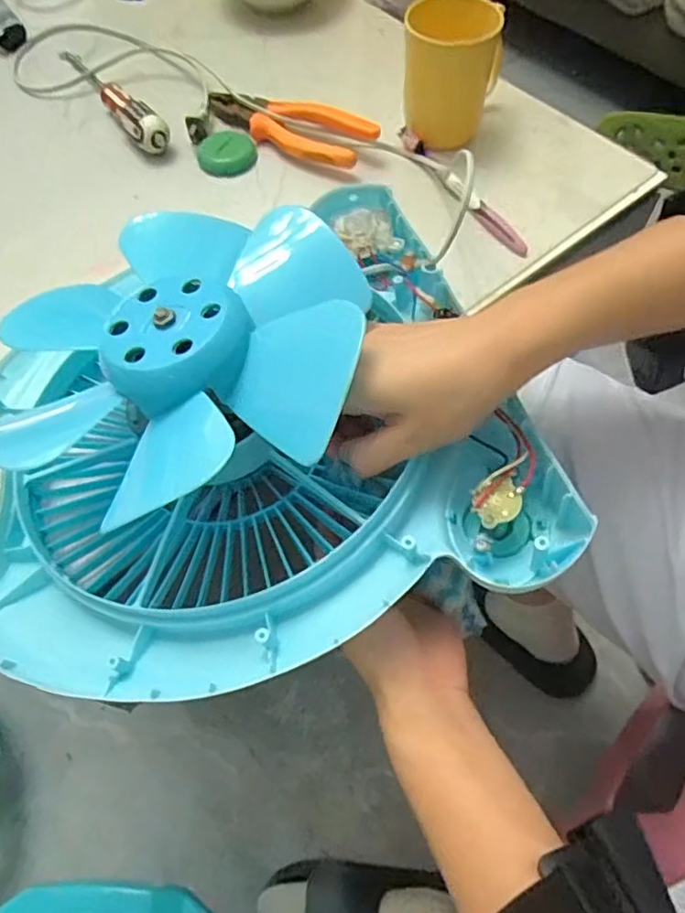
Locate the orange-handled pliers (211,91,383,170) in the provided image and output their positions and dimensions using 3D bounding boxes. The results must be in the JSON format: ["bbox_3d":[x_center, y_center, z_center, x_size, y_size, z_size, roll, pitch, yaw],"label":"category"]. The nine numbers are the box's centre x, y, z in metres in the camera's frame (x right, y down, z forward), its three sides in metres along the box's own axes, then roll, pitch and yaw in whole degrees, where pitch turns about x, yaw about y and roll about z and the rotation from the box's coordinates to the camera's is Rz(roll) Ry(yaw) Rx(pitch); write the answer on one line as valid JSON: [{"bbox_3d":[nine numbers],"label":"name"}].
[{"bbox_3d":[-0.059,-0.332,0.602,0.189,0.037,0.050,28,65,15],"label":"orange-handled pliers"}]

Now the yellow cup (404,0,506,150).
[{"bbox_3d":[0.104,-0.361,0.571,0.093,0.106,0.076,4,62,2],"label":"yellow cup"}]

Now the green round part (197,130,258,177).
[{"bbox_3d":[-0.115,-0.302,0.600,0.057,0.018,0.049,-10,79,-1],"label":"green round part"}]

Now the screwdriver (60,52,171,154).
[{"bbox_3d":[-0.250,-0.393,0.638,0.033,0.035,0.242,-32,66,-16],"label":"screwdriver"}]

